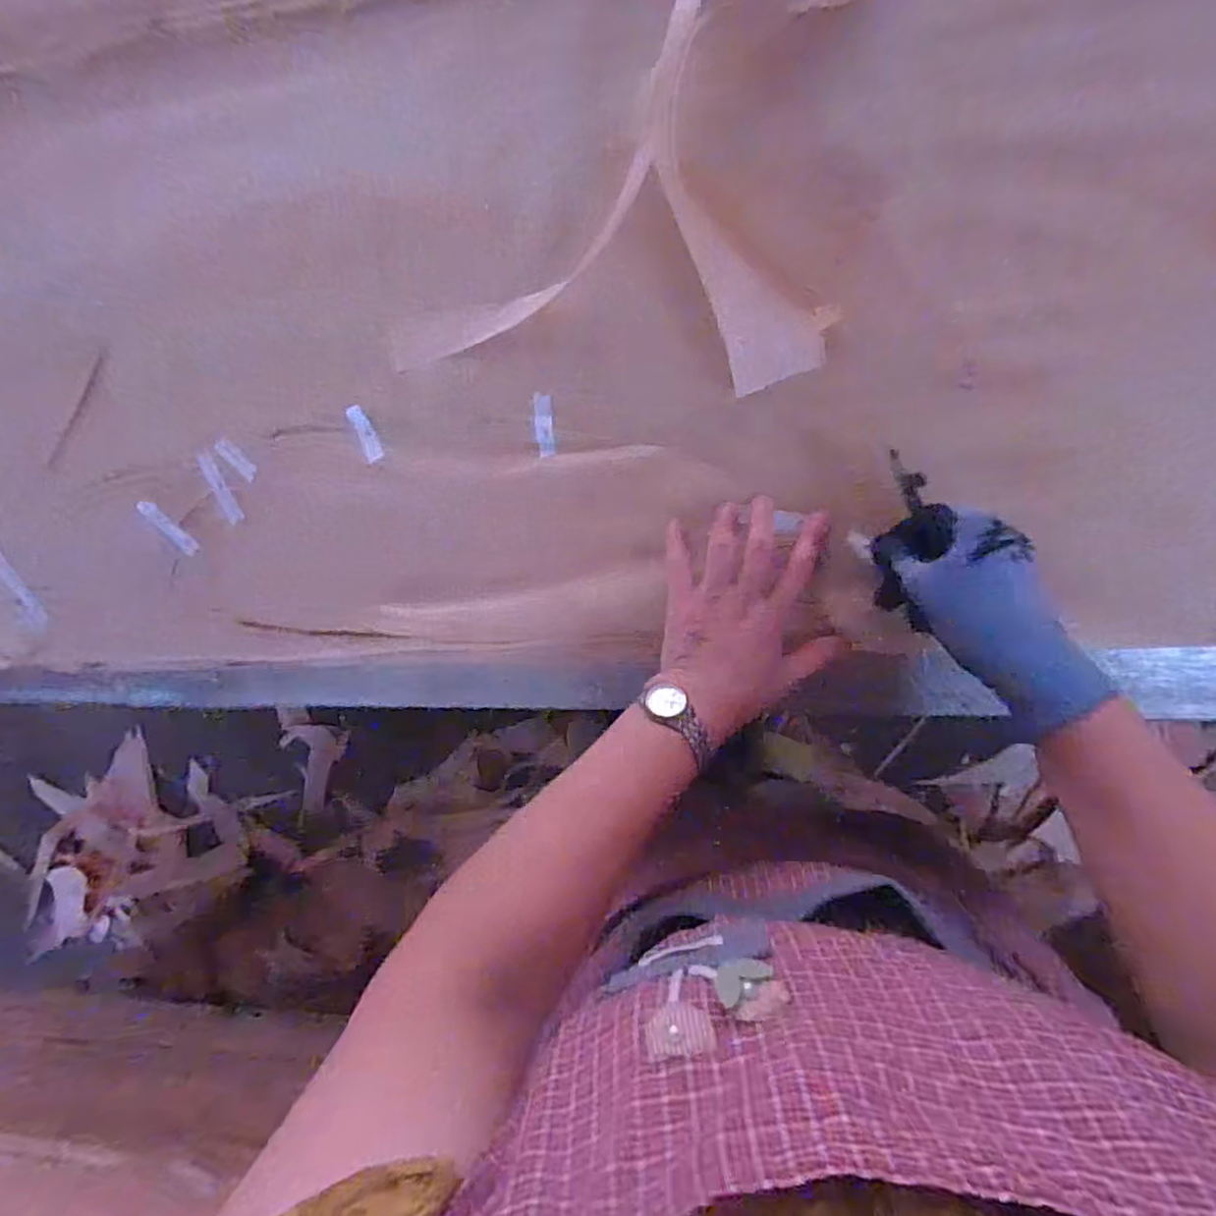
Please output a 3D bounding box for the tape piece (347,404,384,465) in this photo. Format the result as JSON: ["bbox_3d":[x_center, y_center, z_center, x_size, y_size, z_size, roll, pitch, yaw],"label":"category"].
[{"bbox_3d":[-0.190,-0.137,0.528,0.015,0.004,0.044,-21,97,6],"label":"tape piece"}]

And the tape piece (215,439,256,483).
[{"bbox_3d":[-0.300,-0.120,0.545,0.013,0.007,0.039,-45,85,8],"label":"tape piece"}]

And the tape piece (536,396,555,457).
[{"bbox_3d":[-0.048,-0.138,0.514,0.013,0.005,0.045,1,108,9],"label":"tape piece"}]

